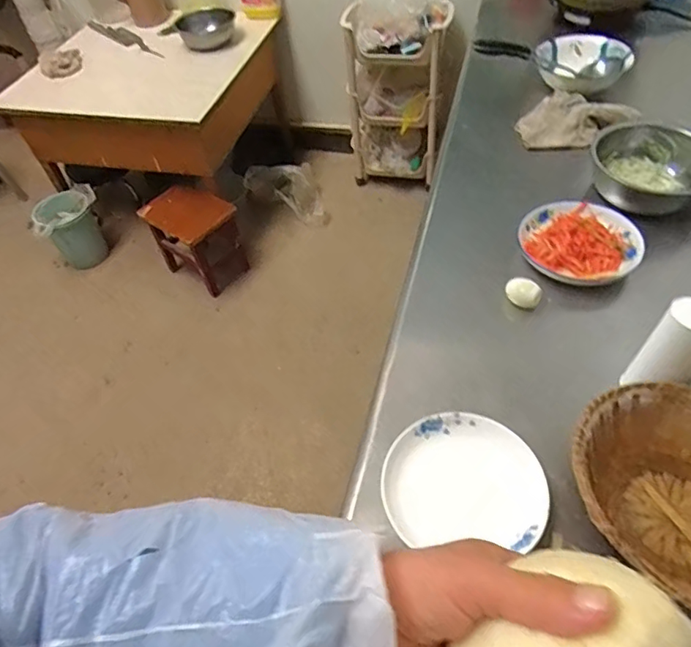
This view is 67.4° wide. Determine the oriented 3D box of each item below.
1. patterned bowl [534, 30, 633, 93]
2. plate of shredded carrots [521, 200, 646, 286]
[{"bbox_3d":[0.543,-0.596,1.181,0.202,0.059,0.156,21,57,21],"label":"patterned bowl"},{"bbox_3d":[0.384,-0.143,0.843,0.182,0.042,0.172,21,57,21],"label":"plate of shredded carrots"}]

